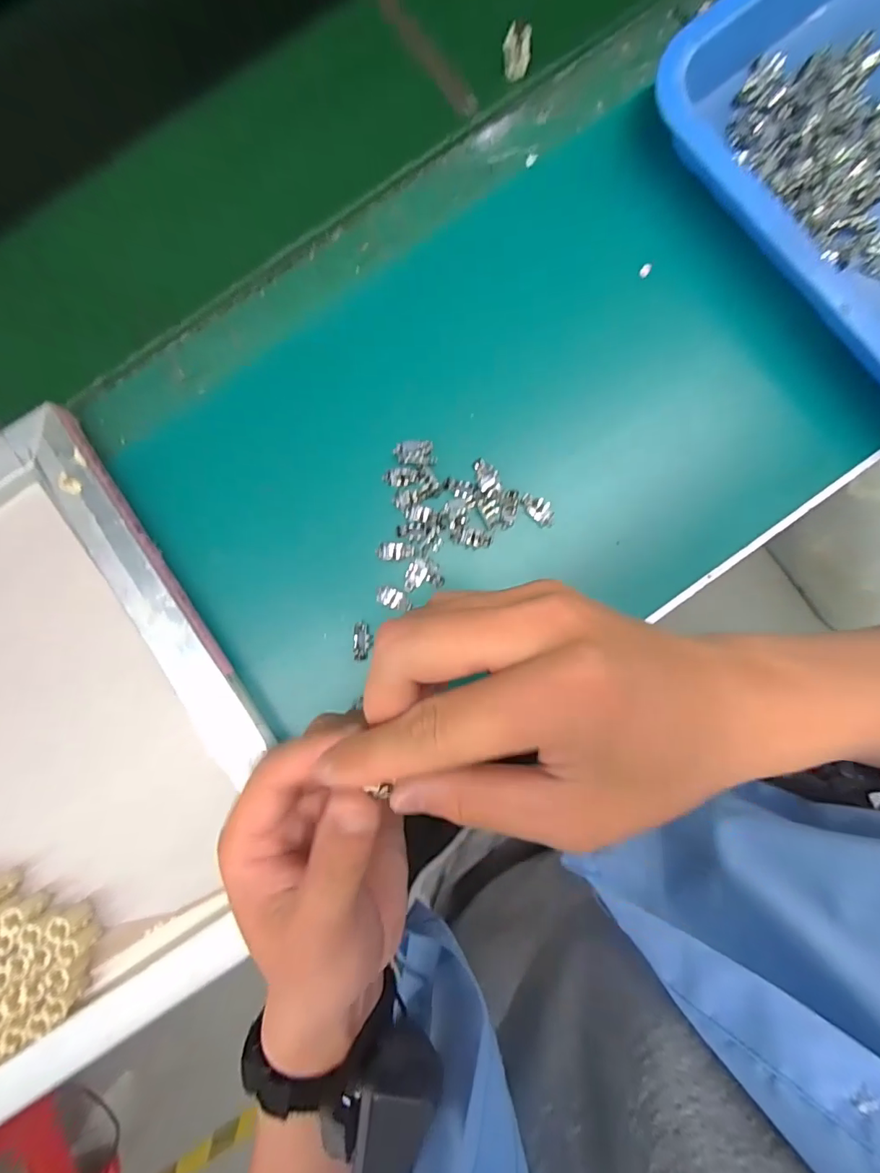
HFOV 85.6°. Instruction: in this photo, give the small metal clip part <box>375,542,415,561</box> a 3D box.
[{"bbox_3d":[-0.030,-0.024,0.322,0.025,0.004,0.012,-1,87,1],"label":"small metal clip part"}]

